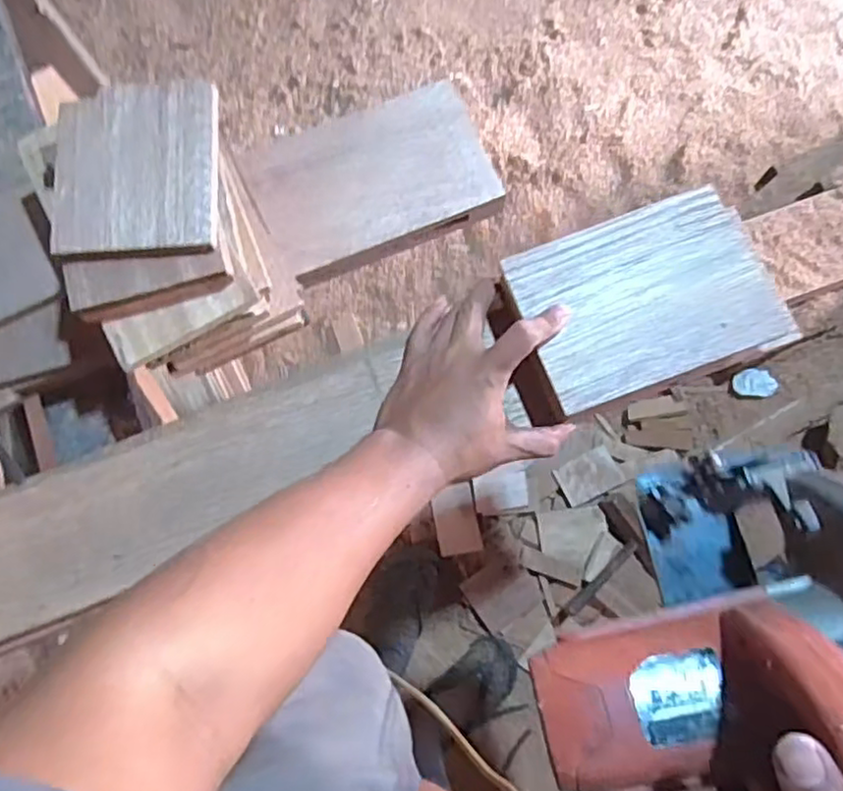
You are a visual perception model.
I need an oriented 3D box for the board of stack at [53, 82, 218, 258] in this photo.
[{"bbox_3d":[-0.195,-0.155,0.461,0.106,0.011,0.123,-4,78,1],"label":"board of stack"}]

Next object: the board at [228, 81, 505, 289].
[{"bbox_3d":[-0.047,-0.197,0.603,0.202,0.020,0.140,-24,79,-4],"label":"board"}]

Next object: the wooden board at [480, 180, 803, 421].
[{"bbox_3d":[0.161,-0.070,0.518,0.206,0.035,0.135,-20,79,-3],"label":"wooden board"}]

